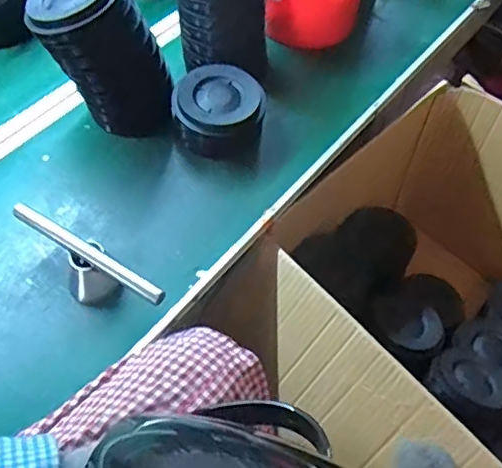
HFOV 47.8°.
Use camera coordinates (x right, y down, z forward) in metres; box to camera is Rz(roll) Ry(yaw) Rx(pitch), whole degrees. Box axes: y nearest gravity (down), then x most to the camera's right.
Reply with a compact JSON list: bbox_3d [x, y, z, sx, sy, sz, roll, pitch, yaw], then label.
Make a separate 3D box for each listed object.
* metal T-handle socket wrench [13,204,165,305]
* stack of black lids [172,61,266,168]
[{"bbox_3d":[-0.185,0.036,0.625,0.205,0.062,0.045,33,60,19],"label":"metal T-handle socket wrench"},{"bbox_3d":[-0.042,-0.168,0.780,0.126,0.072,0.105,15,56,8],"label":"stack of black lids"}]

